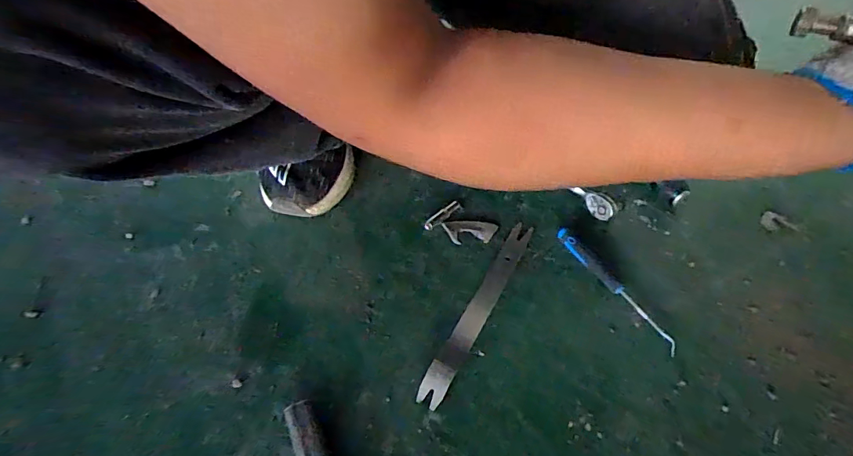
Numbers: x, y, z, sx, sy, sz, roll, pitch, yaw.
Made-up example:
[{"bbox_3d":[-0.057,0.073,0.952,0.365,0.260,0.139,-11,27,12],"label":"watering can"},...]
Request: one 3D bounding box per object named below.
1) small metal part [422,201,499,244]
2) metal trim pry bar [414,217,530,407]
[{"bbox_3d":[0.039,-0.003,0.513,0.067,0.007,0.050,28,52,19],"label":"small metal part"},{"bbox_3d":[0.055,0.071,0.450,0.023,0.010,0.228,25,51,17],"label":"metal trim pry bar"}]

